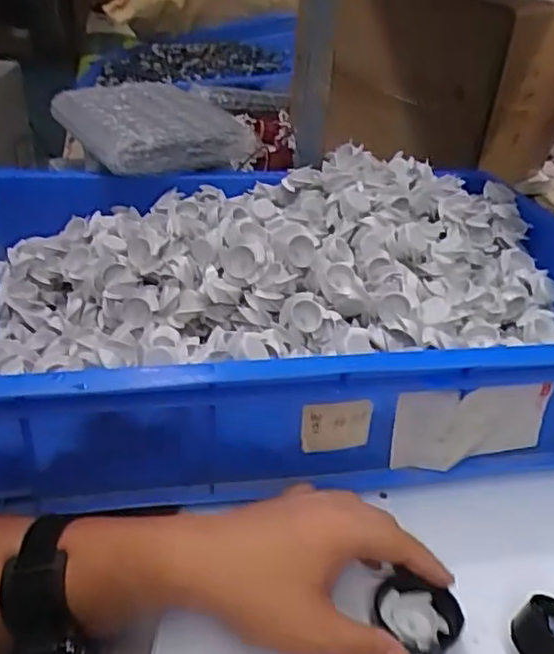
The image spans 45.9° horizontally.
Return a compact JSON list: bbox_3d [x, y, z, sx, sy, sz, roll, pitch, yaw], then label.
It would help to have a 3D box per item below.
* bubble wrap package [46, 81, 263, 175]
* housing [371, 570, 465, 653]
[{"bbox_3d":[-0.151,-0.245,0.791,0.186,0.052,0.190,-19,39,-32],"label":"bubble wrap package"},{"bbox_3d":[0.085,0.178,0.405,0.052,0.018,0.043,23,37,27],"label":"housing"}]

